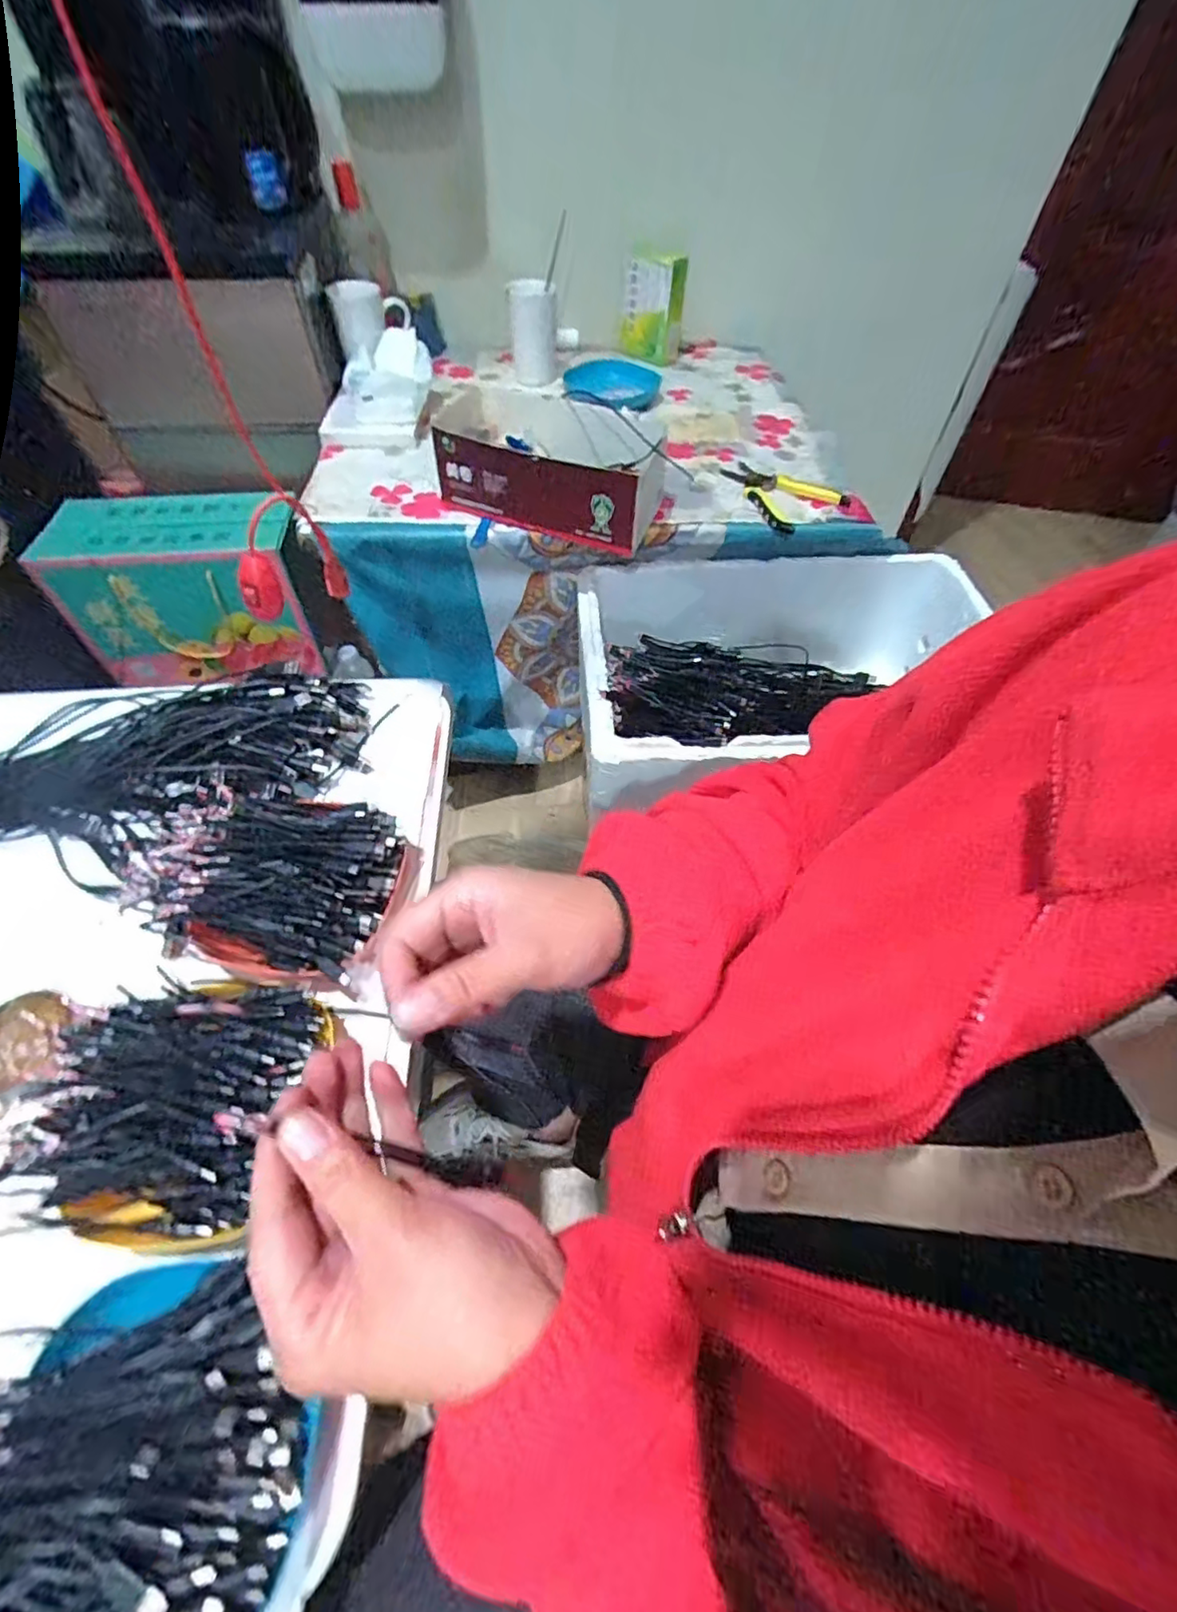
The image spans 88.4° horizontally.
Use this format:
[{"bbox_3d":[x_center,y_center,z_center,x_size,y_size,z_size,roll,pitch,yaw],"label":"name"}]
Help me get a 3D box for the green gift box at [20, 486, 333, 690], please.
[{"bbox_3d":[-0.586,-0.323,0.914,0.318,0.224,0.147,-4,55,-5],"label":"green gift box"}]

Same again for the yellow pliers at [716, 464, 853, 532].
[{"bbox_3d":[0.248,-0.416,0.799,0.122,0.024,0.146,-26,59,-19],"label":"yellow pliers"}]

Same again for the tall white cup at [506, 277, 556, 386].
[{"bbox_3d":[-0.086,-0.737,0.944,0.072,0.122,0.060,-3,55,-5],"label":"tall white cup"}]

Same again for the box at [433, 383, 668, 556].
[{"bbox_3d":[-0.047,-0.406,0.728,0.252,0.099,0.129,19,56,11],"label":"box"}]

